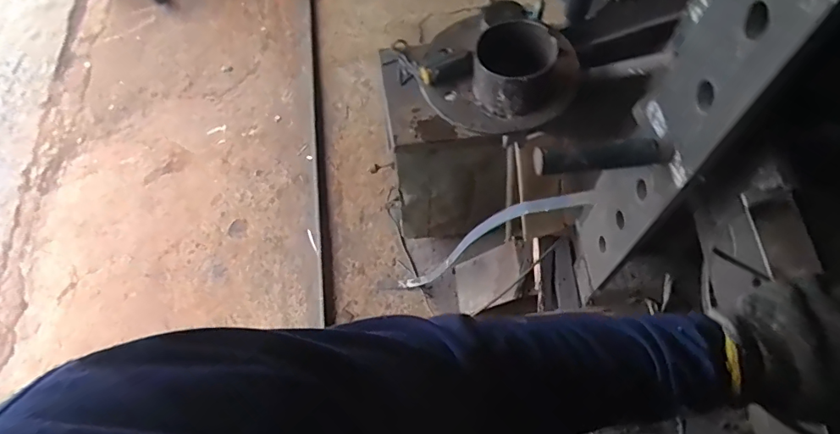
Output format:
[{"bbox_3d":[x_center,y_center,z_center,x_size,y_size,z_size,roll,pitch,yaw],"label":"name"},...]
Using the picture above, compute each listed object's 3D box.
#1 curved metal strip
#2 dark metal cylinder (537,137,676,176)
[{"bbox_3d":[0.141,0.075,1.200,0.119,0.689,0.039,18,60,-19],"label":"curved metal strip"},{"bbox_3d":[0.218,-0.071,0.577,0.161,0.034,0.033,-4,61,1],"label":"dark metal cylinder"}]

